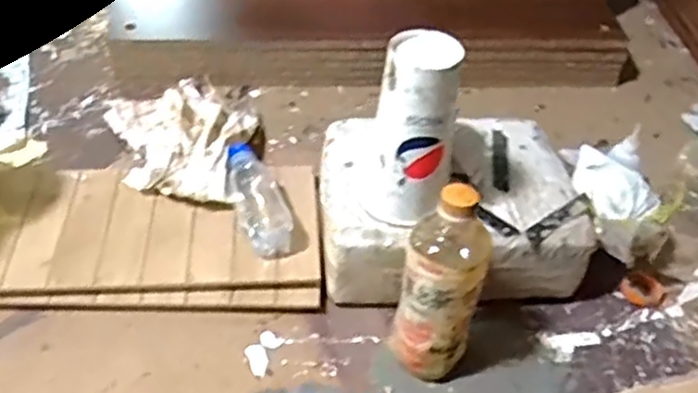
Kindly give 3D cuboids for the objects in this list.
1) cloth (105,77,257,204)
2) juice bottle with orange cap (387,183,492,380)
[{"bbox_3d":[-0.192,-0.075,0.844,0.182,0.051,0.272,-10,31,-17],"label":"cloth"},{"bbox_3d":[0.080,0.079,0.611,0.069,0.202,0.067,14,43,13],"label":"juice bottle with orange cap"}]

